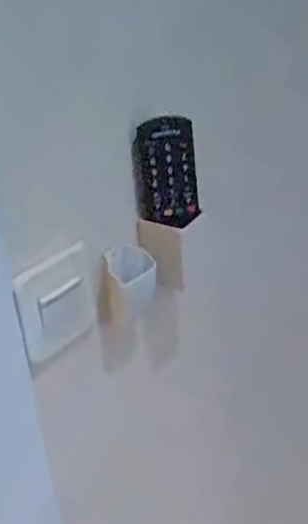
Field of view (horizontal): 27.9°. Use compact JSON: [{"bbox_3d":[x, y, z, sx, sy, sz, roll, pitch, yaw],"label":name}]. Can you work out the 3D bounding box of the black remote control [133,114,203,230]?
[{"bbox_3d":[0.011,-0.082,0.569,0.057,0.100,0.015,-8,28,-2],"label":"black remote control"}]

